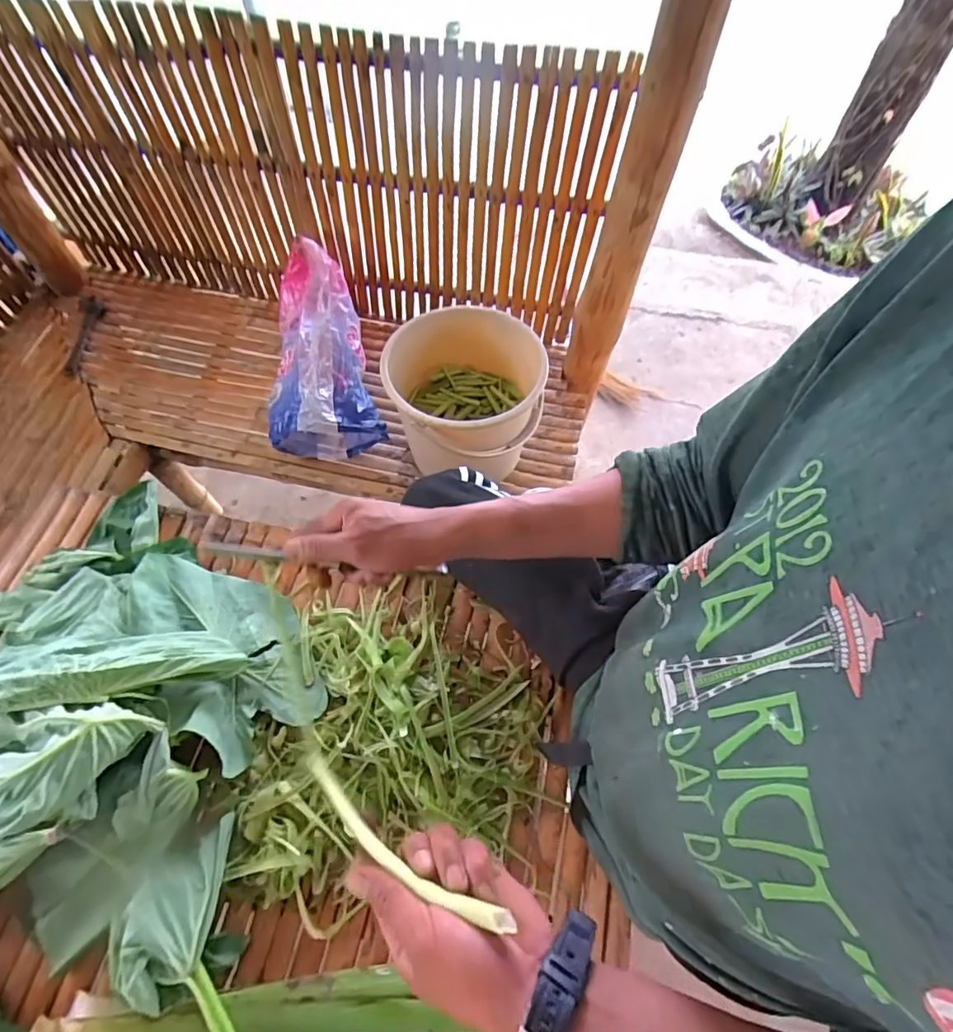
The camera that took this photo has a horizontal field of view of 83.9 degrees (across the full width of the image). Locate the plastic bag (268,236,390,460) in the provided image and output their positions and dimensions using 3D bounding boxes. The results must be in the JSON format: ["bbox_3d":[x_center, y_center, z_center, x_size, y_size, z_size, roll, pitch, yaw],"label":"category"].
[{"bbox_3d":[-0.382,-0.366,1.254,0.235,0.227,0.477,-14,64,-9],"label":"plastic bag"}]

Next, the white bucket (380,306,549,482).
[{"bbox_3d":[-0.013,-0.236,1.131,0.319,0.279,0.290,-21,65,-12],"label":"white bucket"}]

